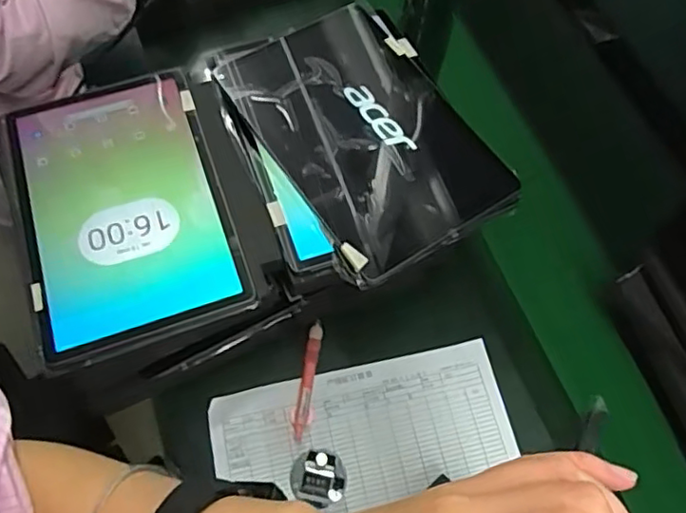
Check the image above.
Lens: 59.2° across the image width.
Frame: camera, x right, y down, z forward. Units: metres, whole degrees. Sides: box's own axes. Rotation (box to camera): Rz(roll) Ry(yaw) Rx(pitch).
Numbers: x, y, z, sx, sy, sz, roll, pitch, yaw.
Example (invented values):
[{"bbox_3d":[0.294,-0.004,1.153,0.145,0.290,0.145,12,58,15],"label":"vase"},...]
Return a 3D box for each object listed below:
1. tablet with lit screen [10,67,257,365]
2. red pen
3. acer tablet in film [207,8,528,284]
[{"bbox_3d":[-0.192,-0.045,0.521,0.169,0.019,0.256,-18,66,-12],"label":"tablet with lit screen"},{"bbox_3d":[-0.036,0.125,0.615,0.013,0.010,0.121,10,63,1],"label":"red pen"},{"bbox_3d":[0.020,-0.116,0.540,0.174,0.017,0.252,-30,69,-17],"label":"acer tablet in film"}]

